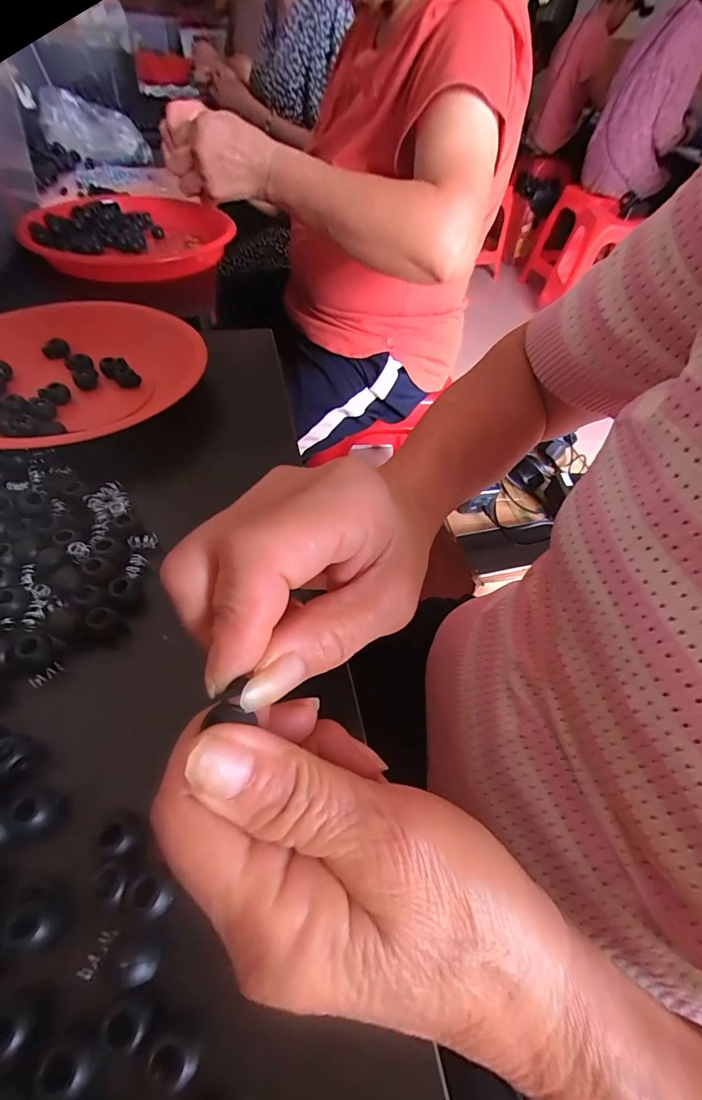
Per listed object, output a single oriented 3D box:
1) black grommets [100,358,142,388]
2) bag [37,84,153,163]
[{"bbox_3d":[-0.185,-0.141,0.340,0.034,0.013,0.018,39,58,23],"label":"black grommets"},{"bbox_3d":[-0.509,-0.830,0.830,0.171,0.090,0.171,-21,56,-20],"label":"bag"}]

